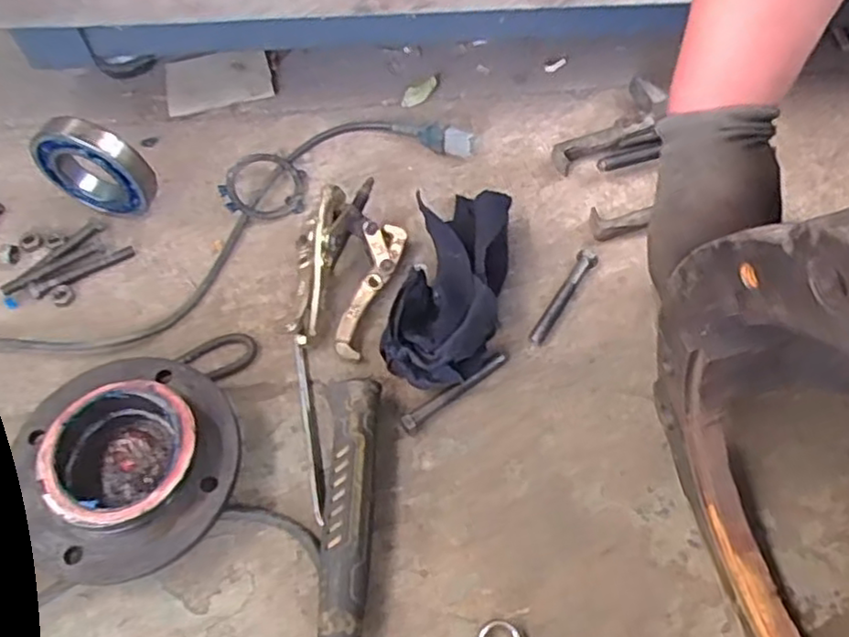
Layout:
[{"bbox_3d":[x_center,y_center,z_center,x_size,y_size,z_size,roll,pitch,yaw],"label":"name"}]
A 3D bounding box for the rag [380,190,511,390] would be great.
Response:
[{"bbox_3d":[0.022,-0.037,0.544,0.083,0.054,0.191,10,61,6],"label":"rag"}]

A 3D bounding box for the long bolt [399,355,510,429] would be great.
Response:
[{"bbox_3d":[0.023,0.054,0.518,0.098,0.017,0.013,-34,66,-17],"label":"long bolt"}]

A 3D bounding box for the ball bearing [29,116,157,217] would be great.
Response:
[{"bbox_3d":[-0.277,-0.122,0.570,0.093,0.100,0.023,10,61,6],"label":"ball bearing"}]

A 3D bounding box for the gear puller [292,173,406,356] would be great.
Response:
[{"bbox_3d":[-0.068,-0.049,0.543,0.087,0.069,0.148,10,61,6],"label":"gear puller"}]

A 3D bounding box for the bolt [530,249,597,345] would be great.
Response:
[{"bbox_3d":[0.115,-0.019,0.560,0.015,0.014,0.100,31,65,16],"label":"bolt"}]

